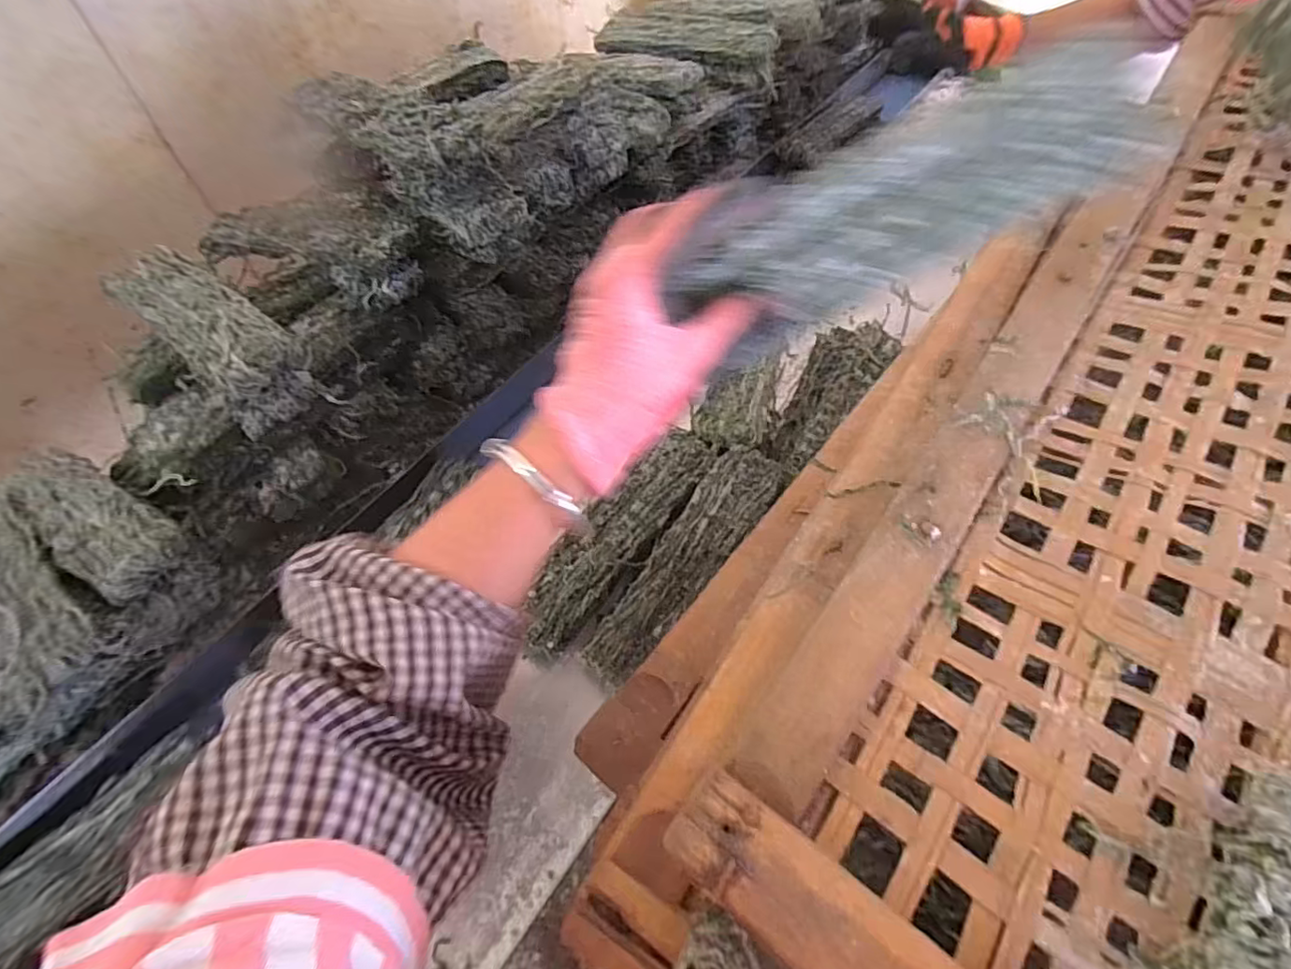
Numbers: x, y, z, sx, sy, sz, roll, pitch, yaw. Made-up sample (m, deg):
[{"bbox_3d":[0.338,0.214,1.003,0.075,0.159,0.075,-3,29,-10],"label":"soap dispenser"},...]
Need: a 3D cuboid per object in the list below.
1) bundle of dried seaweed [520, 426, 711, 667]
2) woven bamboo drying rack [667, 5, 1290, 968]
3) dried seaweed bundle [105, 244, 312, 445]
[{"bbox_3d":[-0.022,0.047,0.507,0.058,0.046,0.231,31,63,16],"label":"bundle of dried seaweed"},{"bbox_3d":[0.367,0.019,0.266,0.422,0.056,0.648,33,64,17],"label":"woven bamboo drying rack"},{"bbox_3d":[-0.344,-0.125,0.456,0.235,0.050,0.069,36,64,19],"label":"dried seaweed bundle"}]

